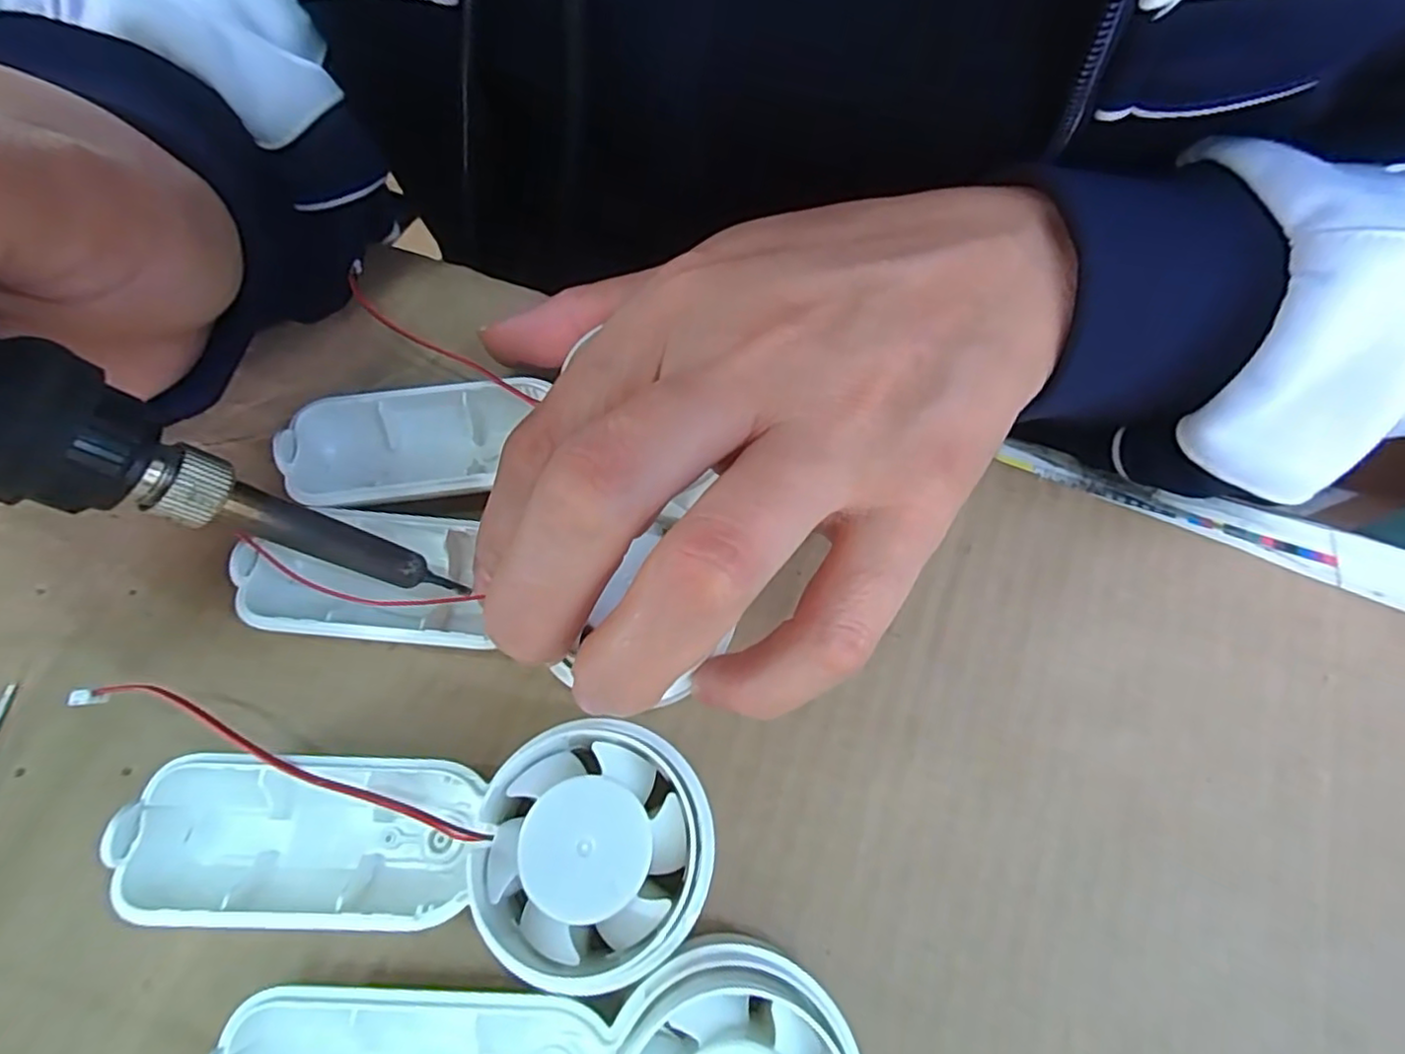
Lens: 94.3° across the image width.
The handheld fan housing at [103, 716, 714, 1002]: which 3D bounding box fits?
[{"bbox_3d":[-0.055,0.063,0.129,0.108,0.026,0.043,1,66,-3],"label":"handheld fan housing"}]

